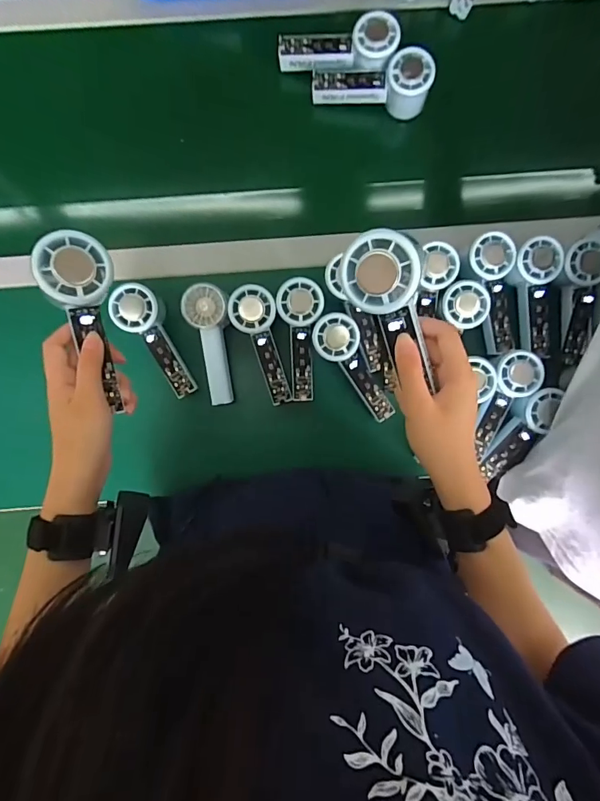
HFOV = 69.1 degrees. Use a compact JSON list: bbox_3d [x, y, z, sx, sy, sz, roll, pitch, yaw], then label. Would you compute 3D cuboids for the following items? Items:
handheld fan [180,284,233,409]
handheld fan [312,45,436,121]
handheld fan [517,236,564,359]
[{"bbox_3d":[-0.112,-0.069,0.546,0.052,0.024,0.147,-6,91,-1],"label":"handheld fan"},{"bbox_3d":[0.091,-0.411,0.560,0.146,0.052,0.053,4,91,-1],"label":"handheld fan"},{"bbox_3d":[0.300,-0.131,0.559,0.055,0.038,0.147,-6,106,-1],"label":"handheld fan"}]

